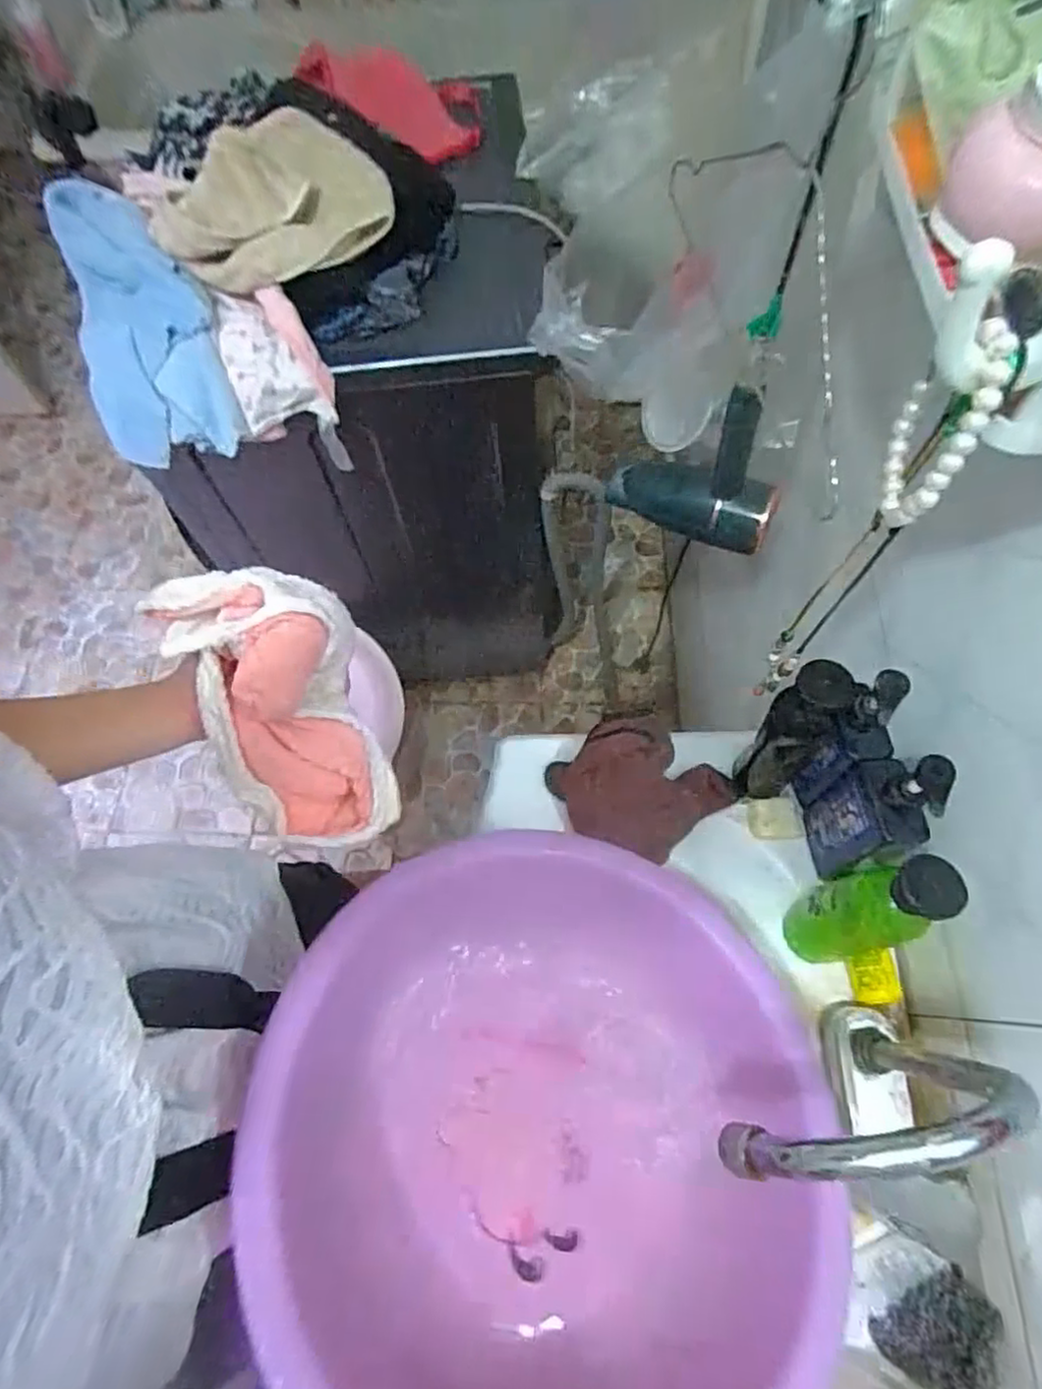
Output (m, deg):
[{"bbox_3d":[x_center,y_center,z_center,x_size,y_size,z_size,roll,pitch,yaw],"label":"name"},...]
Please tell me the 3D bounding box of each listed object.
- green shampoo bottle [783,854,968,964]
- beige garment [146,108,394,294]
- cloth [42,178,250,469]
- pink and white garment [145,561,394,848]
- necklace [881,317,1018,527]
[{"bbox_3d":[0.246,0.162,0.492,0.051,0.180,0.053,-15,67,-5],"label":"green shampoo bottle"},{"bbox_3d":[-0.277,-0.594,0.786,0.275,0.077,0.268,-1,67,1],"label":"beige garment"},{"bbox_3d":[-0.459,-0.426,0.815,0.175,0.160,0.371,-29,69,-11],"label":"cloth"},{"bbox_3d":[-0.161,0.010,0.451,0.110,0.115,0.175,-14,67,-5],"label":"pink and white garment"},{"bbox_3d":[0.184,-0.115,0.300,0.012,0.097,0.054,3,67,3],"label":"necklace"}]

